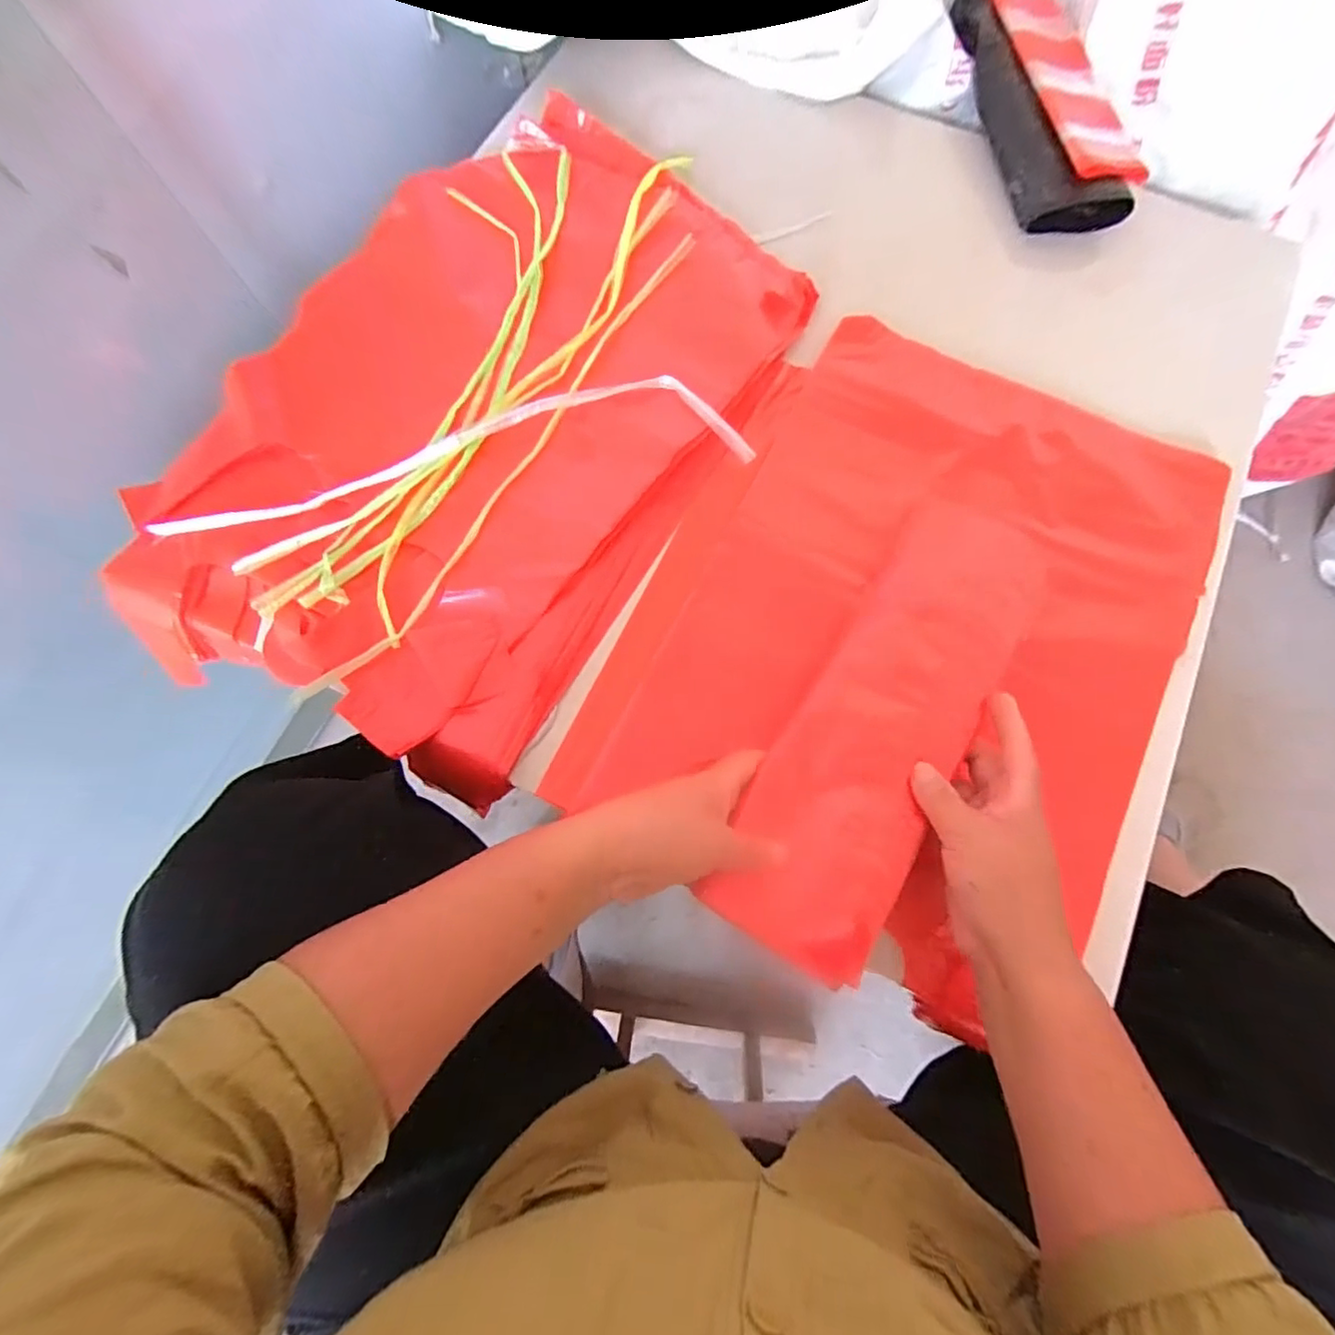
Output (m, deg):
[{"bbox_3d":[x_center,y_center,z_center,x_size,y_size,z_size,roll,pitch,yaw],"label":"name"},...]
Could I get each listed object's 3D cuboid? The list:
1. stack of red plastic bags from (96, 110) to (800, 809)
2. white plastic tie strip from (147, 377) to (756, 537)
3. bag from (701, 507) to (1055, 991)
[{"bbox_3d":[-0.145,-0.227,0.484,0.390,0.044,0.589,27,76,8],"label":"stack of red plastic bags"},{"bbox_3d":[-0.165,-0.175,0.471,0.462,0.024,0.079,-9,94,-5],"label":"white plastic tie strip"},{"bbox_3d":[0.153,0.025,0.395,0.103,0.023,0.350,31,72,9],"label":"bag"}]

